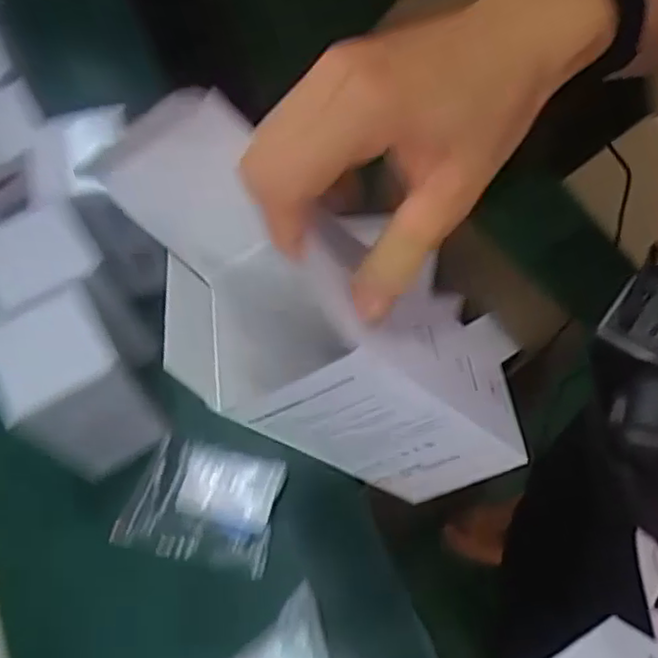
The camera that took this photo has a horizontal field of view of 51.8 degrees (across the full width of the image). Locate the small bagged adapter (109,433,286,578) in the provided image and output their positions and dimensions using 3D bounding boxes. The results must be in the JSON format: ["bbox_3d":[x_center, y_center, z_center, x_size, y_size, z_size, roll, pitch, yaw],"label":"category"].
[{"bbox_3d":[-0.104,0.142,0.557,0.120,0.015,0.092,12,67,7],"label":"small bagged adapter"}]

